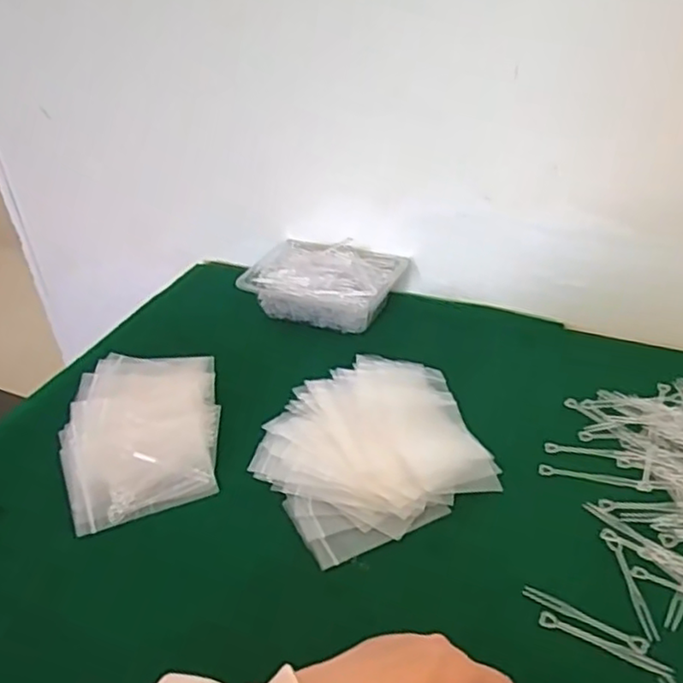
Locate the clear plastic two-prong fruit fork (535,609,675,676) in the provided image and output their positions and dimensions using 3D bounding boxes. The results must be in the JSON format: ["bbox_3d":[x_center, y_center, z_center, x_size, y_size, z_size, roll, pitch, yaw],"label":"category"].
[{"bbox_3d":[0.180,0.209,0.470,0.087,0.004,0.010,15,39,26],"label":"clear plastic two-prong fruit fork"}]

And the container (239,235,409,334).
[{"bbox_3d":[-0.019,-0.069,0.827,0.177,0.057,0.112,12,38,22],"label":"container"}]

